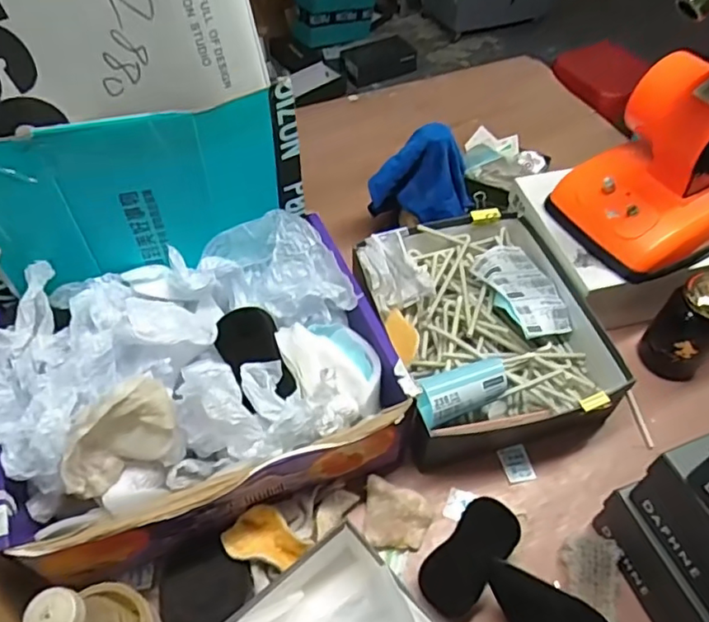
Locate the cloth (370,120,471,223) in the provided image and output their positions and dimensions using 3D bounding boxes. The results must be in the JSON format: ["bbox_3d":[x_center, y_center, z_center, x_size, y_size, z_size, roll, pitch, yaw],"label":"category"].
[{"bbox_3d":[0.098,-0.194,0.834,0.143,0.123,0.081,14,53,9],"label":"cloth"}]

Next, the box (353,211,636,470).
[{"bbox_3d":[0.161,0.021,0.761,0.266,0.108,0.320,-13,53,-11],"label":"box"}]

